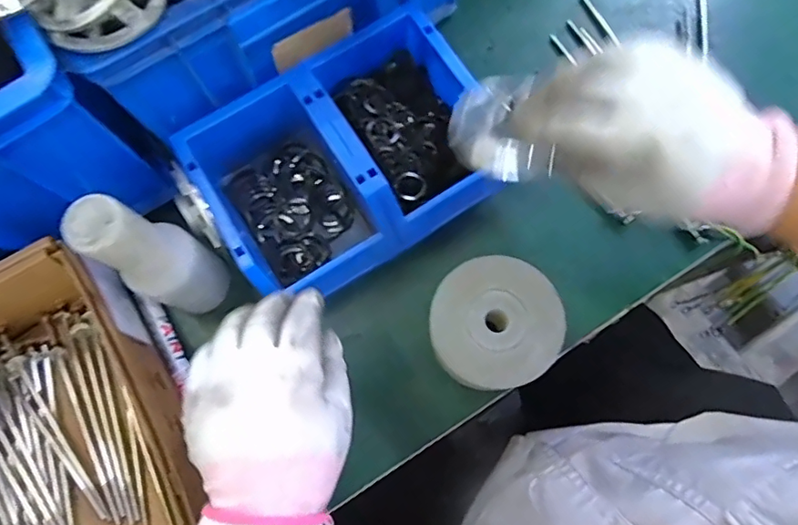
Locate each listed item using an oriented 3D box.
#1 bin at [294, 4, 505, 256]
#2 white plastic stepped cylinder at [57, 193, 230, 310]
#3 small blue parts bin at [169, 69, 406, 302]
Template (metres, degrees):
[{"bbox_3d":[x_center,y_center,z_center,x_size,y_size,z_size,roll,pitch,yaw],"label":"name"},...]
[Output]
[{"bbox_3d":[0.006,-0.103,0.410,0.103,0.069,0.160,-31,76,-6],"label":"bin"},{"bbox_3d":[-0.157,0.000,0.356,0.044,0.149,0.044,-39,77,-8],"label":"white plastic stepped cylinder"},{"bbox_3d":[-0.082,-0.048,0.403,0.104,0.073,0.148,-32,76,-6],"label":"small blue parts bin"}]

